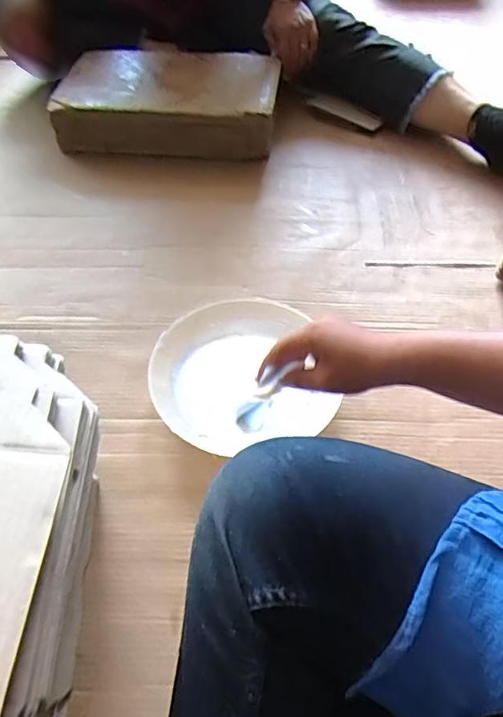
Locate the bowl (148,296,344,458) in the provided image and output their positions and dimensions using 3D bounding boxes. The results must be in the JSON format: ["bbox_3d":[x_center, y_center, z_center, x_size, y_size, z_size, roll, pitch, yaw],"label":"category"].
[{"bbox_3d":[-0.018,0.017,0.613,0.192,0.052,0.188,0,52,0],"label":"bowl"}]

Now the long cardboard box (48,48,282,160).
[{"bbox_3d":[-0.140,-0.448,0.935,0.371,0.103,0.206,5,52,4],"label":"long cardboard box"}]

